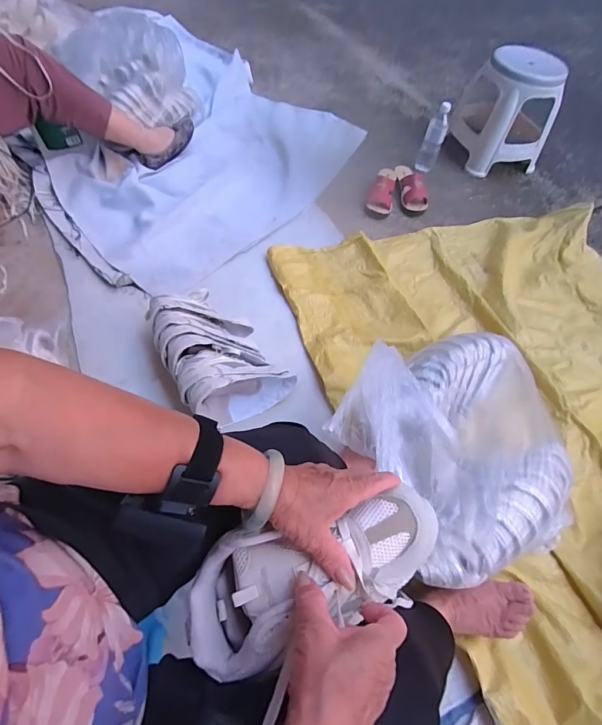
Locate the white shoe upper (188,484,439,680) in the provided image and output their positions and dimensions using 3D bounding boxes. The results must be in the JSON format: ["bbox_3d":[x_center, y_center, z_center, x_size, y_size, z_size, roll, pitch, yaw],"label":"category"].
[{"bbox_3d":[0.018,0.187,0.351,0.231,0.057,0.098,-15,61,-12],"label":"white shoe upper"}]

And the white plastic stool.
[{"bbox_3d":[0.755,-0.906,1.415,0.305,0.318,0.272,-5,60,-5],"label":"white plastic stool"}]

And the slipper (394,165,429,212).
[{"bbox_3d":[0.364,-0.593,1.317,0.080,0.072,0.199,-7,60,-6],"label":"slipper"}]

